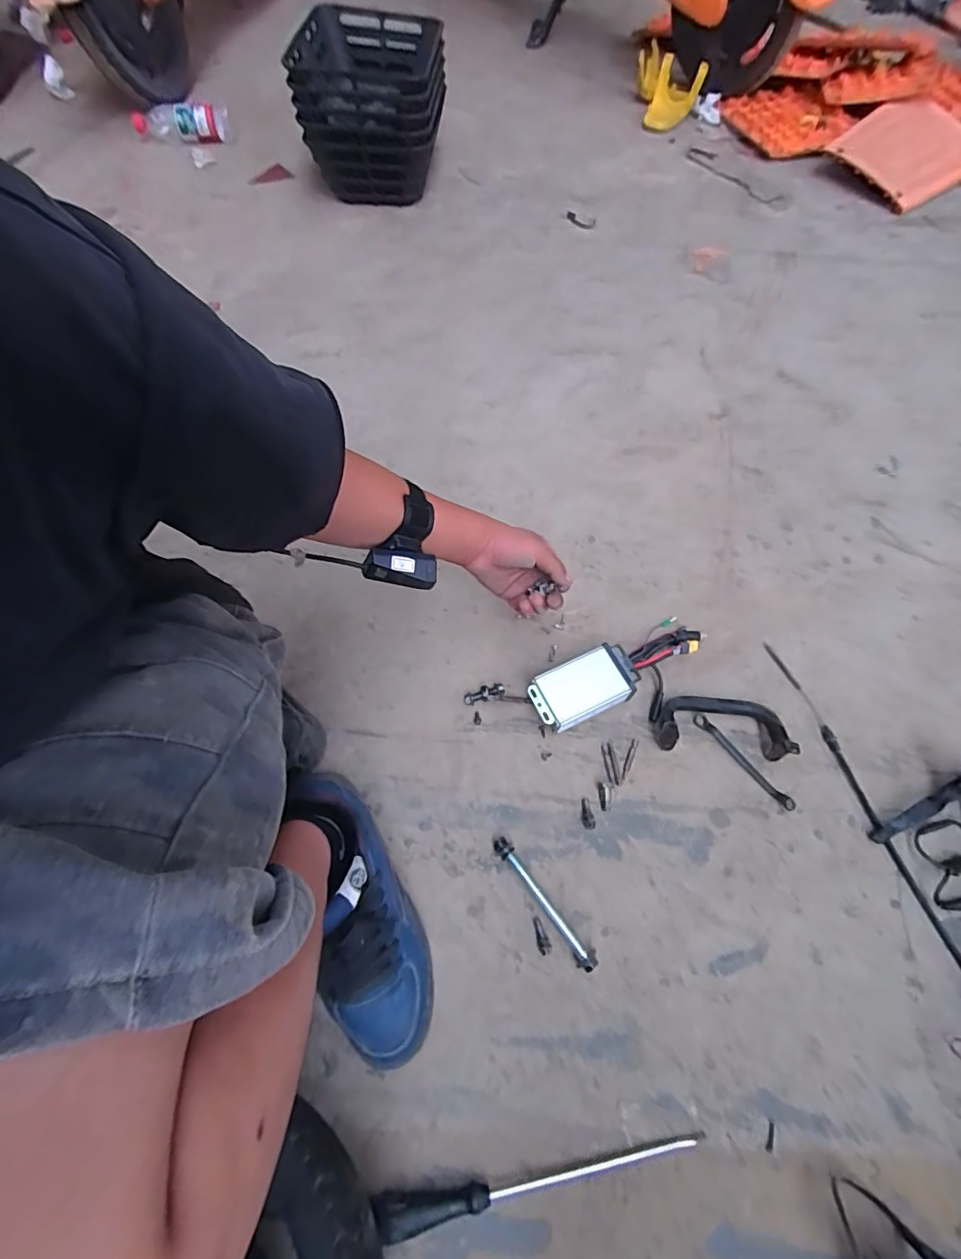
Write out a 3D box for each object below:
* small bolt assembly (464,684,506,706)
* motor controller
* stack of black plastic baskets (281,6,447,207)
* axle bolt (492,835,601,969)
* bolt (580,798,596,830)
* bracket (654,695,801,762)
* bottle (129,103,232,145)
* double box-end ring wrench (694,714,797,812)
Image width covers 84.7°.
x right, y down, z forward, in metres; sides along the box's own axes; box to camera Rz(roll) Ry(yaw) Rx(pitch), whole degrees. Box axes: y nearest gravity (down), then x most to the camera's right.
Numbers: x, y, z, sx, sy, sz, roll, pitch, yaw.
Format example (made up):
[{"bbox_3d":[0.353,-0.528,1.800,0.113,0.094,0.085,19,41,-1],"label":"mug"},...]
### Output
[{"bbox_3d":[0.005,0.080,0.649,0.051,0.012,0.017,-18,65,-8],"label":"small bolt assembly"},{"bbox_3d":[0.175,0.061,0.647,0.235,0.038,0.098,-15,64,-7],"label":"motor controller"},{"bbox_3d":[-0.208,-1.032,1.067,0.259,0.219,0.277,3,63,2],"label":"stack of black plastic baskets"},{"bbox_3d":[0.065,0.282,0.549,0.019,0.017,0.150,-35,68,-16],"label":"axle bolt"},{"bbox_3d":[0.120,0.208,0.594,0.015,0.007,0.033,-10,64,-5],"label":"bolt"},{"bbox_3d":[0.286,0.110,0.623,0.148,0.040,0.066,5,64,3],"label":"bracket"},{"bbox_3d":[-0.667,-1.127,1.171,0.216,0.054,0.058,1,63,1],"label":"bottle"},{"bbox_3d":[0.309,0.154,0.620,0.017,0.004,0.138,-38,69,-17],"label":"double box-end ring wrench"}]

